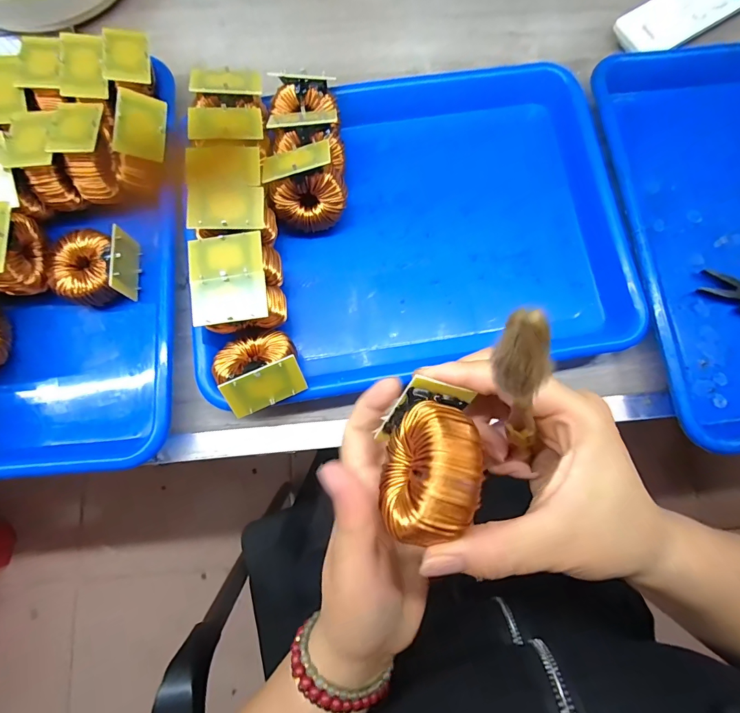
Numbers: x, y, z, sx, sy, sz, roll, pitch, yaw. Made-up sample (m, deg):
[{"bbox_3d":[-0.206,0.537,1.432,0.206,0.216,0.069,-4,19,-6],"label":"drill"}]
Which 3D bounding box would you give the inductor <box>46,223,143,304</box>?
[{"bbox_3d":[-0.212,-0.066,0.299,0.058,0.030,0.053,-5,79,-1],"label":"inductor"}]

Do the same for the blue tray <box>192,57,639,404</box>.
[{"bbox_3d":[0.038,-0.111,0.316,0.302,0.029,0.257,-9,79,-1],"label":"blue tray"}]

